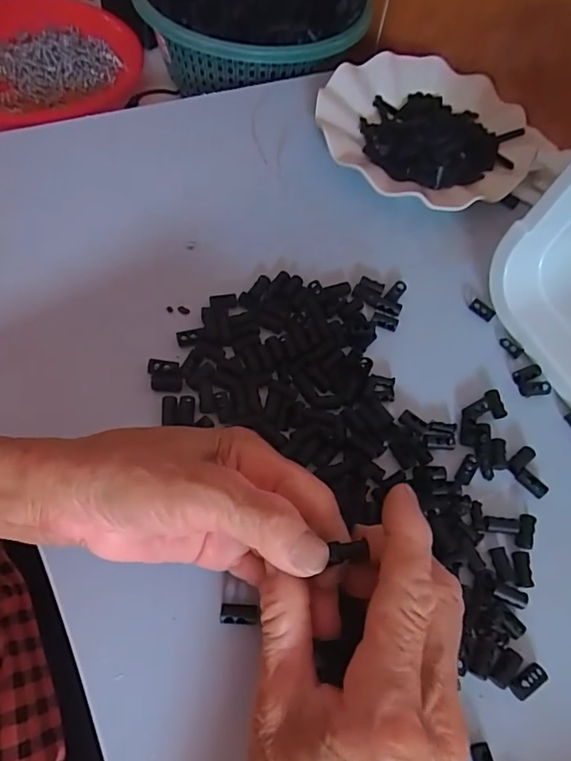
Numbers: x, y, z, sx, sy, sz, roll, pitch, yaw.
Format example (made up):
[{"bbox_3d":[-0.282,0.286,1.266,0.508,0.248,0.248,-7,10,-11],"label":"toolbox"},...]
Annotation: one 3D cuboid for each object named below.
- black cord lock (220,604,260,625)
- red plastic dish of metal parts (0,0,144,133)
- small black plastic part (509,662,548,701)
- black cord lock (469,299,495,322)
[{"bbox_3d":[-0.023,0.116,0.244,0.018,0.005,0.009,3,61,-4],"label":"black cord lock"},{"bbox_3d":[-0.284,-0.358,0.539,0.225,0.032,0.239,2,61,-4],"label":"red plastic dish of metal parts"},{"bbox_3d":[0.119,0.147,0.240,0.020,0.004,0.009,-26,67,-19],"label":"small black plastic part"},{"bbox_3d":[0.140,-0.050,0.351,0.017,0.008,0.007,37,64,14],"label":"black cord lock"}]

